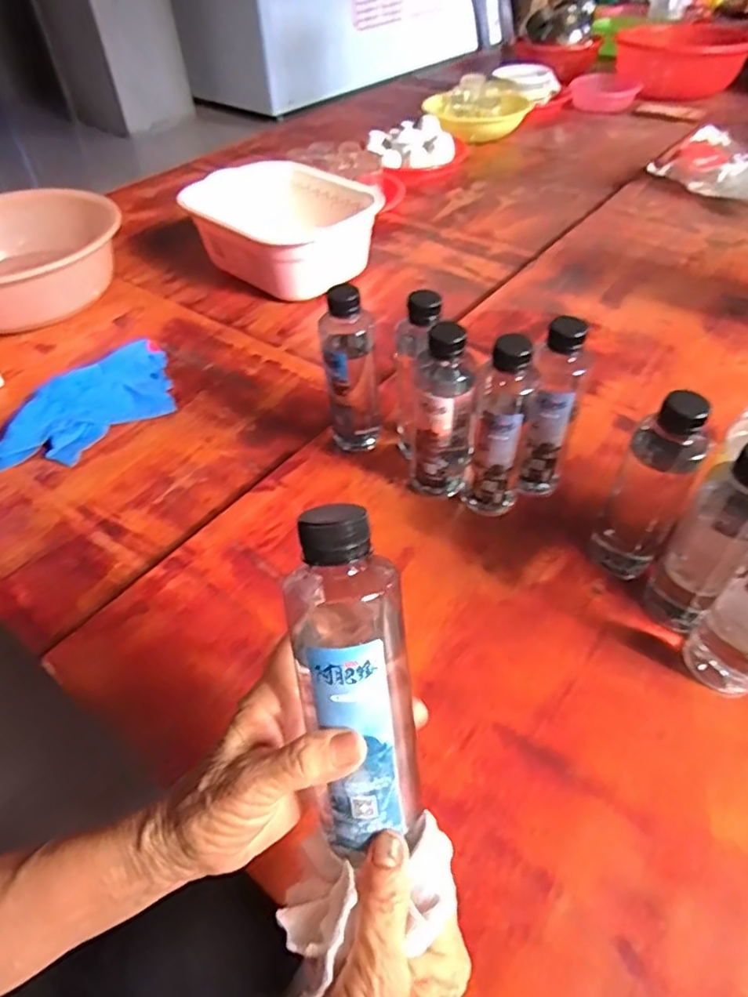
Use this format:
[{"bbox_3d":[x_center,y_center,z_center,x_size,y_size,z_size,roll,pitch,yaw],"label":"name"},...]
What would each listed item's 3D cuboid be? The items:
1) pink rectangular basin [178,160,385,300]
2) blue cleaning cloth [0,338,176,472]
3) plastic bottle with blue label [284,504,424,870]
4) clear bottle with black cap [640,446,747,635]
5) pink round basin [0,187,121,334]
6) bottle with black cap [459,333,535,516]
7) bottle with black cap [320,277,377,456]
[{"bbox_3d":[-0.135,-0.437,0.958,0.231,0.118,0.290,-38,54,-27],"label":"pink rectangular basin"},{"bbox_3d":[-0.339,-0.112,0.721,0.137,0.037,0.280,18,51,20],"label":"blue cleaning cloth"},{"bbox_3d":[-0.010,0.087,0.278,0.051,0.169,0.041,-8,9,-3],"label":"plastic bottle with blue label"},{"bbox_3d":[0.252,0.030,0.440,0.056,0.173,0.057,34,58,31],"label":"clear bottle with black cap"},{"bbox_3d":[-0.542,-0.356,0.911,0.318,0.113,0.283,-29,52,-22],"label":"pink round basin"},{"bbox_3d":[0.111,-0.059,0.532,0.050,0.178,0.048,15,50,18],"label":"bottle with black cap"},{"bbox_3d":[-0.023,-0.124,0.609,0.053,0.188,0.055,-5,47,0],"label":"bottle with black cap"}]

